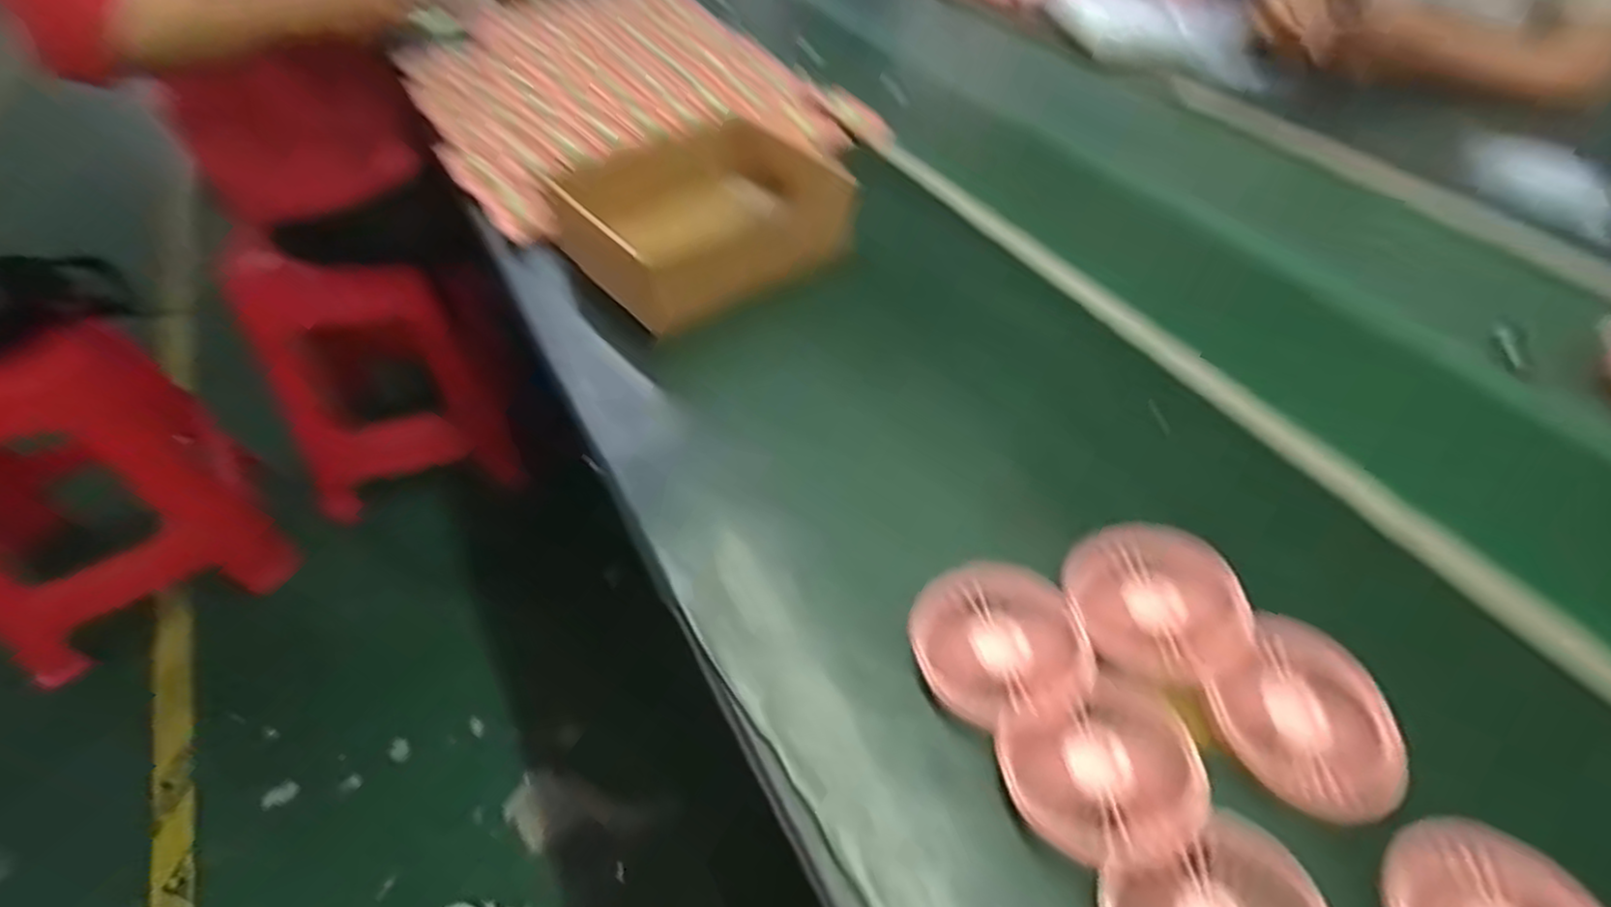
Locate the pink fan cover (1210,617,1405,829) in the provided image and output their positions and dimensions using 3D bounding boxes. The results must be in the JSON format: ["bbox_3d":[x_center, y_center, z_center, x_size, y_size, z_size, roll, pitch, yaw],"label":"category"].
[{"bbox_3d":[0.252,0.132,0.370,0.087,0.015,0.085,-33,56,-28],"label":"pink fan cover"}]

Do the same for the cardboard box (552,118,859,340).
[{"bbox_3d":[-0.090,-0.221,0.658,0.235,0.061,0.179,-29,54,-25],"label":"cardboard box"}]

